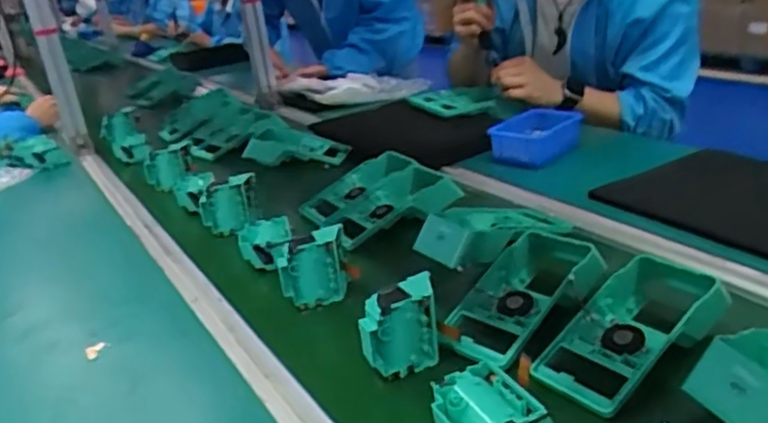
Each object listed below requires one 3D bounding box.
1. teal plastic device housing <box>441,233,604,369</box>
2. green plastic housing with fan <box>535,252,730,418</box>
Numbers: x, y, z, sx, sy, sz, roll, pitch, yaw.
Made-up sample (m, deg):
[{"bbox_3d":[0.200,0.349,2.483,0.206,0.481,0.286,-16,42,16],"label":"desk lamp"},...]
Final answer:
[{"bbox_3d":[0.137,0.082,0.654,0.088,0.056,0.204,12,28,41],"label":"teal plastic device housing"},{"bbox_3d":[0.217,0.101,0.584,0.195,0.056,0.094,-22,26,-34],"label":"green plastic housing with fan"}]

